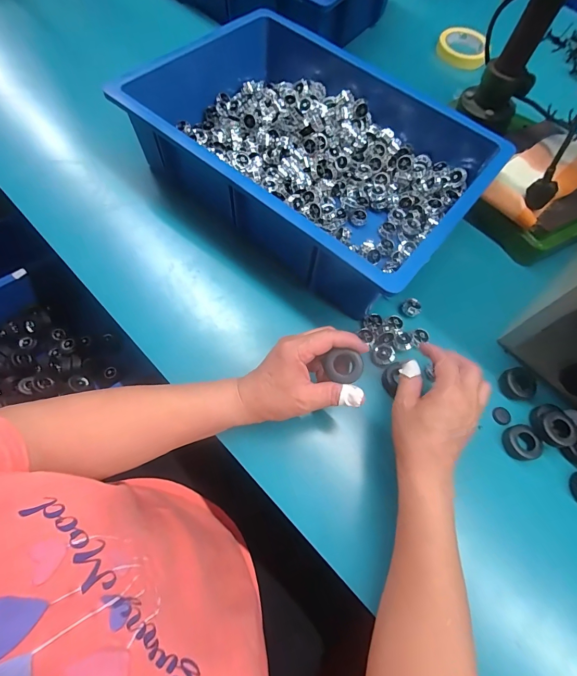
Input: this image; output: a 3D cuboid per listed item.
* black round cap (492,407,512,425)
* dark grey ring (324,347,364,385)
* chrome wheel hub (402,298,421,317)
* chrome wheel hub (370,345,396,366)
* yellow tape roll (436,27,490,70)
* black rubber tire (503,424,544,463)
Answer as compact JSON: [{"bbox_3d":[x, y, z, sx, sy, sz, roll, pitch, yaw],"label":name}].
[{"bbox_3d":[0.254,0.093,0.406,0.022,0.005,0.021,1,67,-2],"label":"black round cap"},{"bbox_3d":[0.054,0.028,0.337,0.038,0.012,0.030,-3,67,-4],"label":"dark grey ring"},{"bbox_3d":[0.160,-0.040,0.443,0.022,0.015,0.018,32,69,10],"label":"chrome wheel hub"},{"bbox_3d":[0.114,0.020,0.409,0.027,0.010,0.024,-19,69,-10],"label":"chrome wheel hub"},{"bbox_3d":[0.369,-0.616,0.719,0.104,0.026,0.103,1,67,-2],"label":"yellow tape roll"},{"bbox_3d":[0.264,0.118,0.385,0.033,0.016,0.038,-14,68,-8],"label":"black rubber tire"}]

